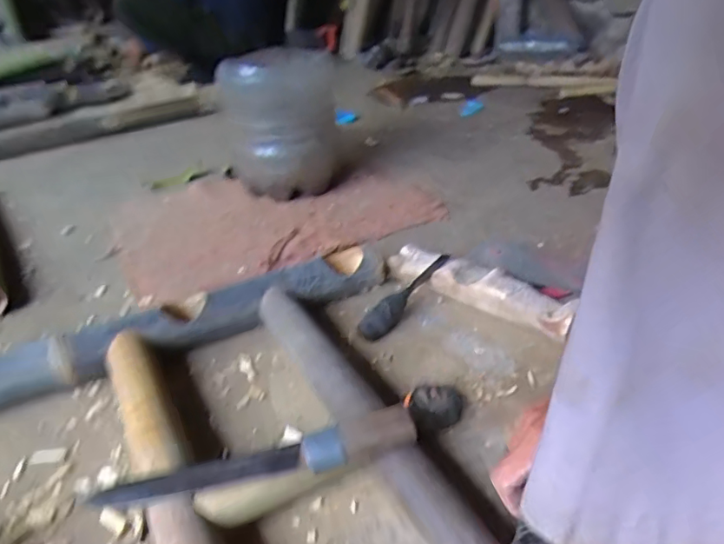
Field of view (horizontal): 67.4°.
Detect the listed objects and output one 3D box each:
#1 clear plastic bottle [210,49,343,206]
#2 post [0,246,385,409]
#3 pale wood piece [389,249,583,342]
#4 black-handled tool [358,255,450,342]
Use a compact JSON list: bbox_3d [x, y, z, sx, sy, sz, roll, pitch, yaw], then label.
[{"bbox_3d":[-0.178,-0.339,1.210,0.239,0.287,0.246,-9,34,-7],"label":"clear plastic bottle"},{"bbox_3d":[-0.246,0.072,0.776,0.606,0.072,0.057,-17,36,-19],"label":"post"},{"bbox_3d":[0.178,0.024,0.826,0.300,0.054,0.070,24,43,36],"label":"pale wood piece"},{"bbox_3d":[0.068,0.039,0.818,0.027,0.056,0.189,26,44,37],"label":"black-handled tool"}]

